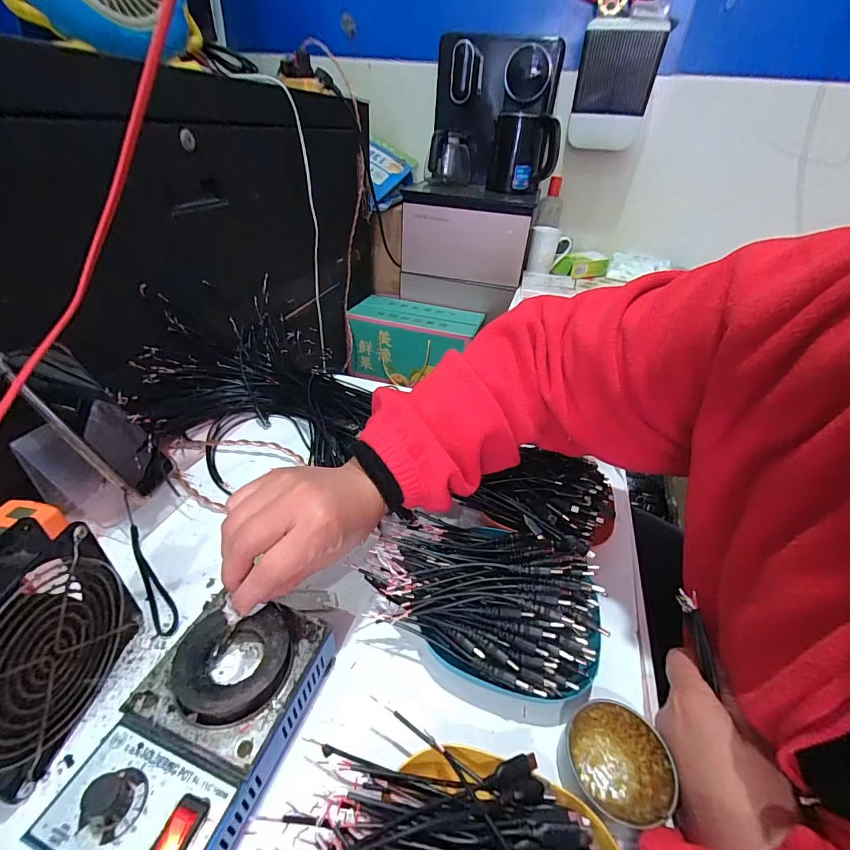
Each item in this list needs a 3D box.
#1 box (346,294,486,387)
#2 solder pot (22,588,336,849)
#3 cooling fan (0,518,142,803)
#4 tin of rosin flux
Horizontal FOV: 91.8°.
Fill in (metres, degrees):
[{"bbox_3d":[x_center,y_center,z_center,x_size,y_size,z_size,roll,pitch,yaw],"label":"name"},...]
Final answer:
[{"bbox_3d":[-0.027,-0.214,1.107,0.326,0.171,0.172,9,36,4],"label":"box"},{"bbox_3d":[-0.130,0.185,0.254,0.103,0.060,0.148,15,37,13],"label":"solder pot"},{"bbox_3d":[-0.253,0.142,0.255,0.055,0.109,0.135,5,36,0],"label":"cooling fan"},{"bbox_3d":[0.123,0.216,0.265,0.055,0.029,0.061,-4,37,-12],"label":"tin of rosin flux"}]

